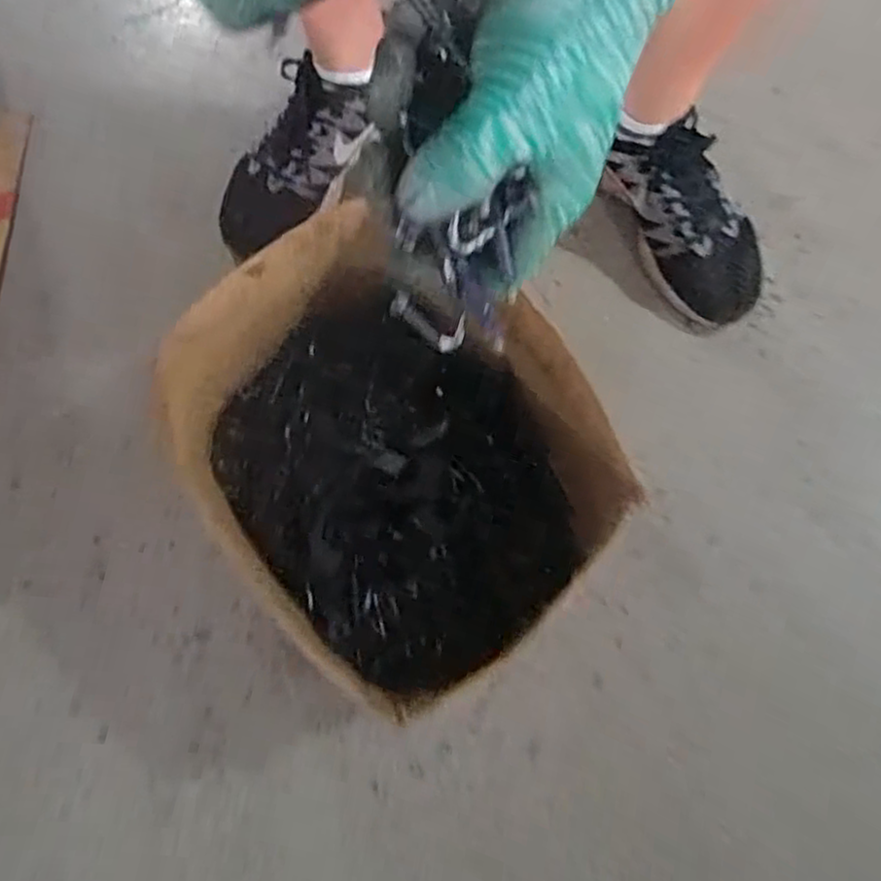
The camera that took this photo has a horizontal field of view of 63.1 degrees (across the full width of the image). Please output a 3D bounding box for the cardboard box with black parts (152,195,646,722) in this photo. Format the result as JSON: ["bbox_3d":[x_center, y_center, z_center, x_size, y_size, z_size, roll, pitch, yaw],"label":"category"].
[{"bbox_3d":[-0.052,0.024,0.611,0.332,0.181,0.271,38,79,11],"label":"cardboard box with black parts"}]

